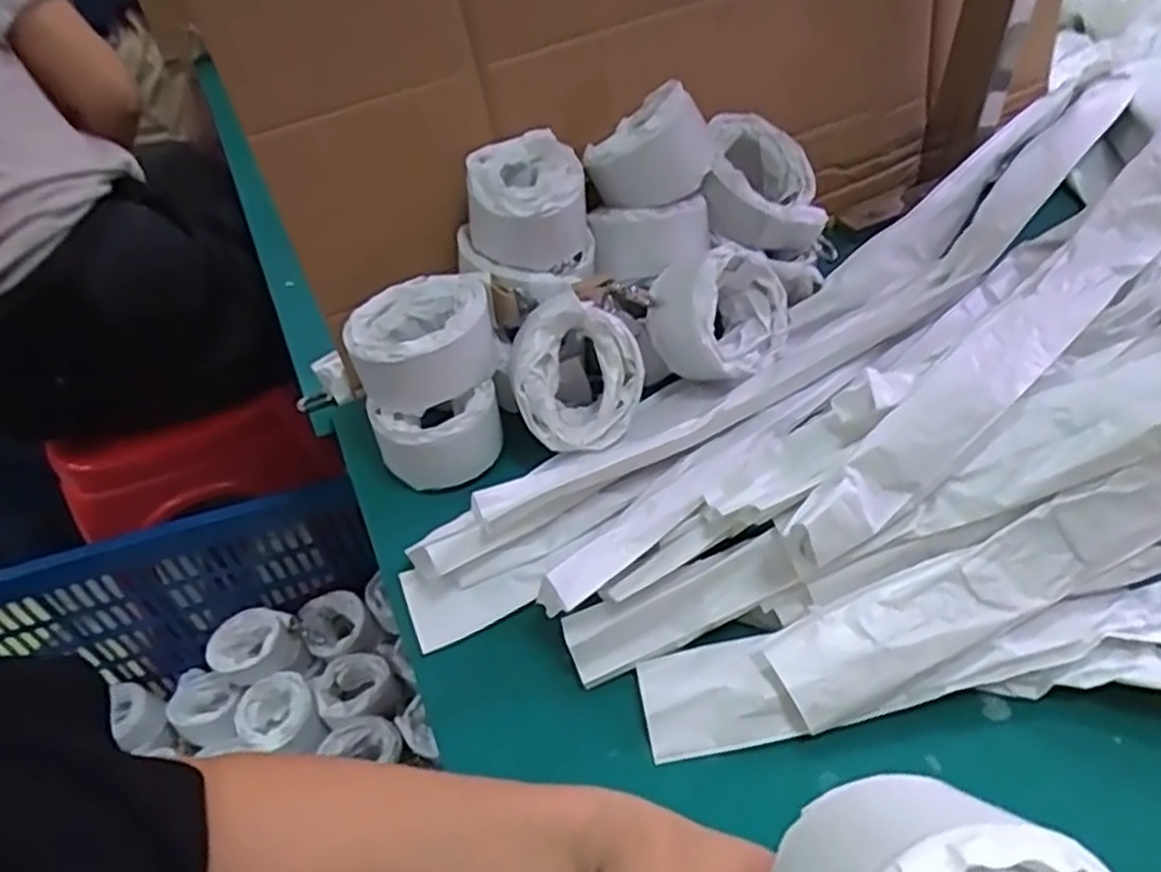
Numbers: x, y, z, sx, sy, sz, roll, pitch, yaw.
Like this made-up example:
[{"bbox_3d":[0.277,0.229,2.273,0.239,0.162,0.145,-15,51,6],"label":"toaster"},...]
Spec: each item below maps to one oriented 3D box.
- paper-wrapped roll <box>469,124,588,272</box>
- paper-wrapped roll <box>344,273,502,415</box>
[{"bbox_3d":[-0.037,-0.160,0.549,0.080,0.065,0.093,-8,47,-1],"label":"paper-wrapped roll"},{"bbox_3d":[-0.105,-0.067,0.533,0.093,0.052,0.085,-3,47,4],"label":"paper-wrapped roll"}]

